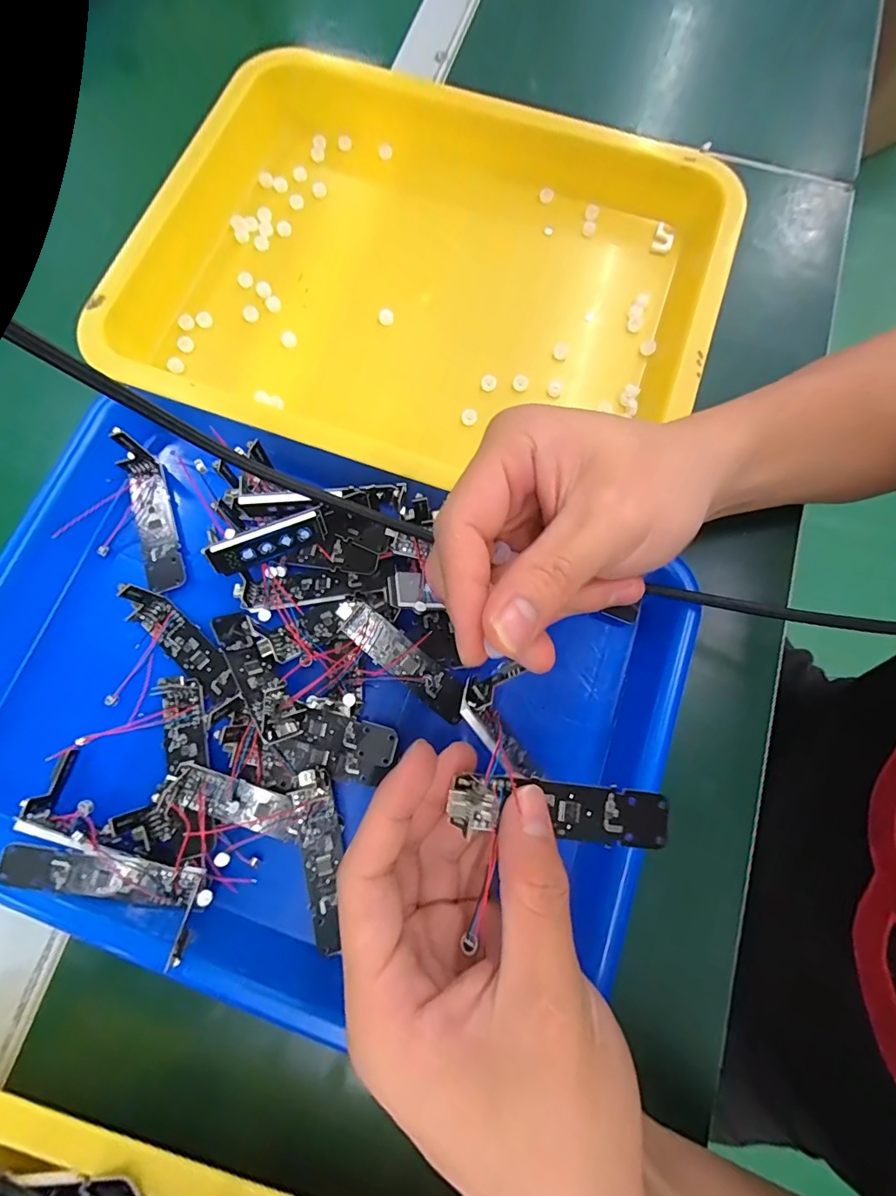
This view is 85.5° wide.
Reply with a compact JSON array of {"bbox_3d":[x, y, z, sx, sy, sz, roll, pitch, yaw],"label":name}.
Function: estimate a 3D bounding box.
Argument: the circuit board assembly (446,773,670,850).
[{"bbox_3d":[0.039,0.073,0.167,0.079,0.005,0.019,12,78,-12],"label":"circuit board assembly"}]

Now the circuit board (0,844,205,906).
[{"bbox_3d":[-0.146,0.119,0.206,0.074,0.005,0.019,18,89,-16],"label":"circuit board"}]

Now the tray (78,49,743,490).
[{"bbox_3d":[-0.017,-0.193,0.295,0.348,0.040,0.256,17,77,4],"label":"tray"}]

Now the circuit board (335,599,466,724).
[{"bbox_3d":[-0.022,0.029,0.237,0.076,0.008,0.019,38,79,9],"label":"circuit board"}]

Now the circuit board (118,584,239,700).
[{"bbox_3d":[-0.136,0.020,0.245,0.077,0.007,0.018,39,80,7],"label":"circuit board"}]

